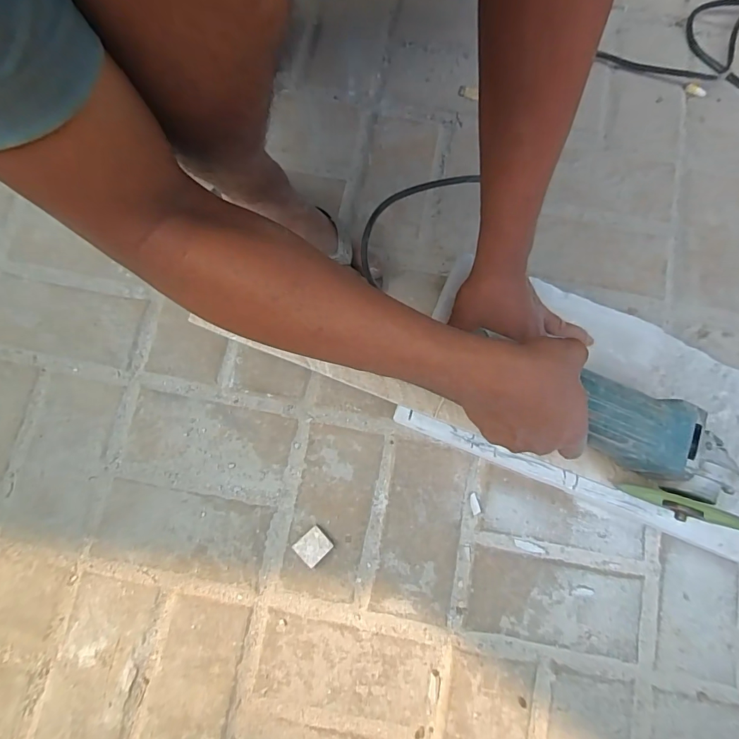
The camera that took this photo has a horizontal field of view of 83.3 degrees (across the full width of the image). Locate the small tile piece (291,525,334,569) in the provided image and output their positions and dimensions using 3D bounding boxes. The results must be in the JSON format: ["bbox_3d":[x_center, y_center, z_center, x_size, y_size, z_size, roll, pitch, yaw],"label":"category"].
[{"bbox_3d":[-0.063,0.198,0.468,0.035,0.010,0.032,-41,83,-7],"label":"small tile piece"}]

